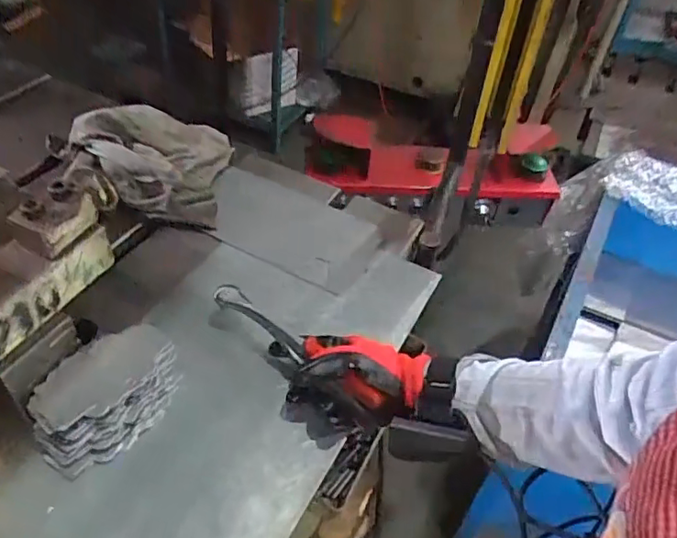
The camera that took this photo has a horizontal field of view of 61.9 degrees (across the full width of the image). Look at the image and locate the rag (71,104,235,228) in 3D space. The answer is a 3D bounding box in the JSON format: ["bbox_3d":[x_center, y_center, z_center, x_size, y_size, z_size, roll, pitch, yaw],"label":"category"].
[{"bbox_3d":[-0.251,-0.154,0.761,0.222,0.060,0.184,13,46,8],"label":"rag"}]

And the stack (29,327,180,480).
[{"bbox_3d":[-0.211,0.115,0.525,0.143,0.056,0.091,-31,55,-29],"label":"stack"}]

